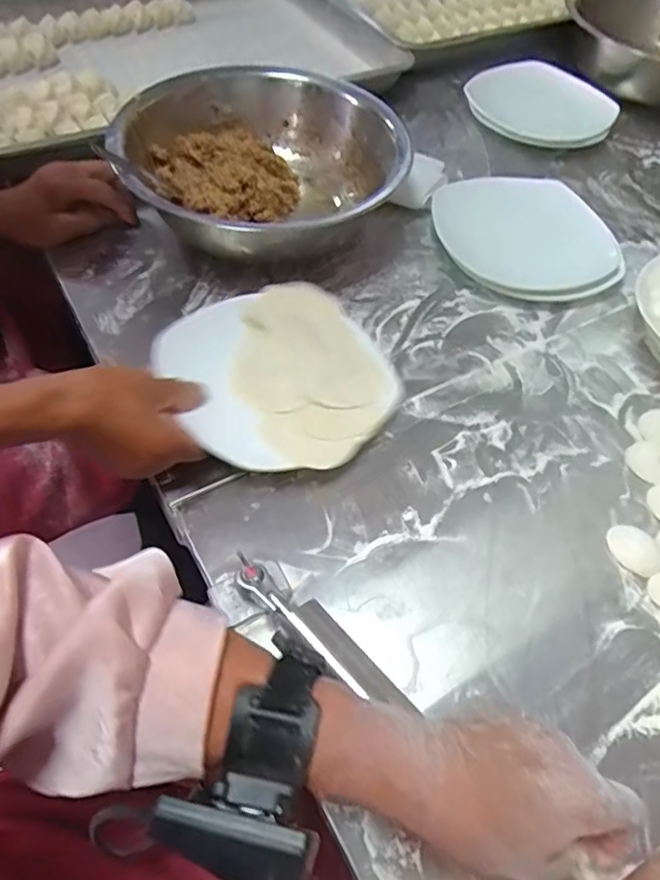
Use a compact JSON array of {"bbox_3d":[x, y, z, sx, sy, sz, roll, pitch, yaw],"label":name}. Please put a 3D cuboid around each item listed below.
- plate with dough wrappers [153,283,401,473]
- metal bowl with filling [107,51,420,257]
[{"bbox_3d":[-0.038,-0.053,0.504,0.178,0.028,0.176,2,56,-3],"label":"plate with dough wrappers"},{"bbox_3d":[-0.072,-0.273,0.612,0.274,0.094,0.252,2,56,-3],"label":"metal bowl with filling"}]

